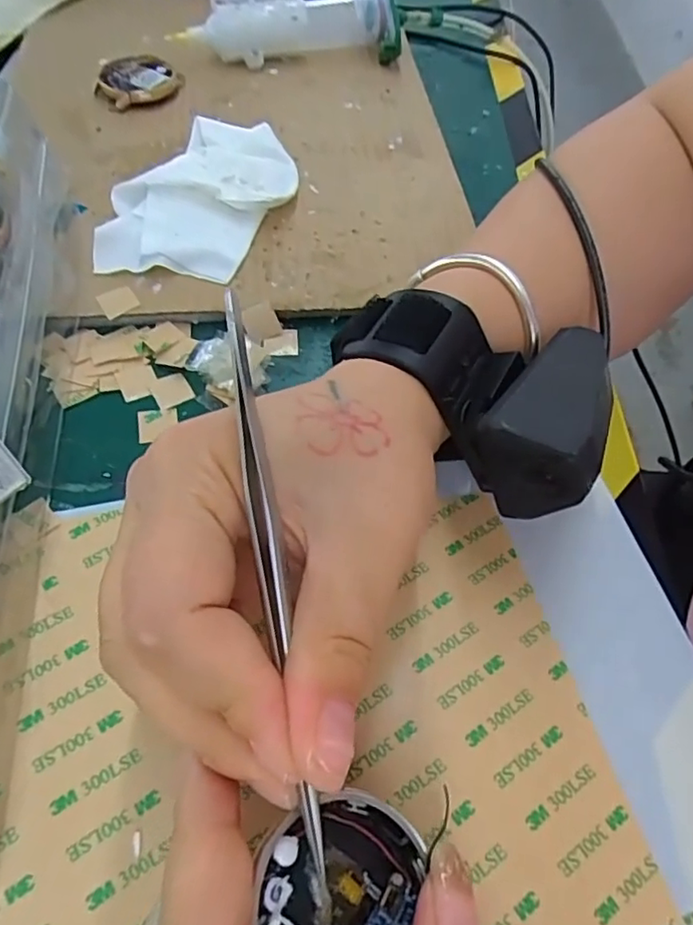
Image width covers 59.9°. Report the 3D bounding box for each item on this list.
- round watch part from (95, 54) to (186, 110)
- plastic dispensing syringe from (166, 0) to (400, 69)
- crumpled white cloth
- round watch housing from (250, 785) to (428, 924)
[{"bbox_3d":[-0.122,-0.224,0.354,0.049,0.009,0.041,-19,62,-14],"label":"round watch part"},{"bbox_3d":[-0.036,-0.275,0.378,0.134,0.032,0.037,-9,58,-9],"label":"plastic dispensing syringe"},{"bbox_3d":[-0.068,-0.133,0.297,0.072,0.016,0.118,16,58,7],"label":"crumpled white cloth"},{"bbox_3d":[-0.002,0.093,0.125,0.035,0.012,0.042,26,32,-1],"label":"round watch housing"}]

